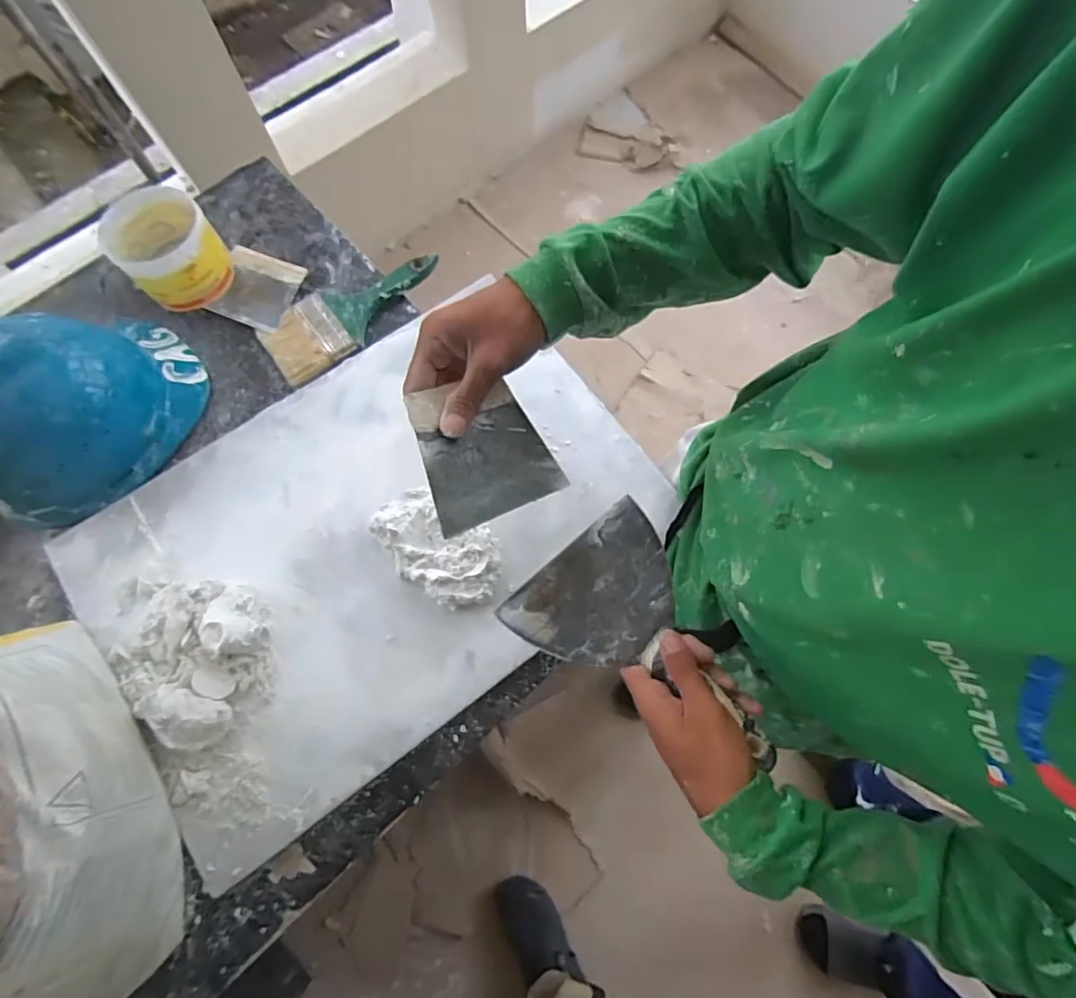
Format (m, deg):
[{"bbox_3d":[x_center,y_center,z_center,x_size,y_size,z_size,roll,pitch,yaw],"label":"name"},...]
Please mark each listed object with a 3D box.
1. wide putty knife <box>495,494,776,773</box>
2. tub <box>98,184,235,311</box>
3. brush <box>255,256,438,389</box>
[{"bbox_3d":[0.087,0.113,0.415,0.136,0.020,0.201,-40,78,-12],"label":"wide putty knife"},{"bbox_3d":[-0.454,-0.307,0.680,0.114,0.078,0.135,-40,78,-12],"label":"tub"},{"bbox_3d":[-0.232,-0.242,0.692,0.233,0.019,0.096,-39,77,-11],"label":"brush"}]

